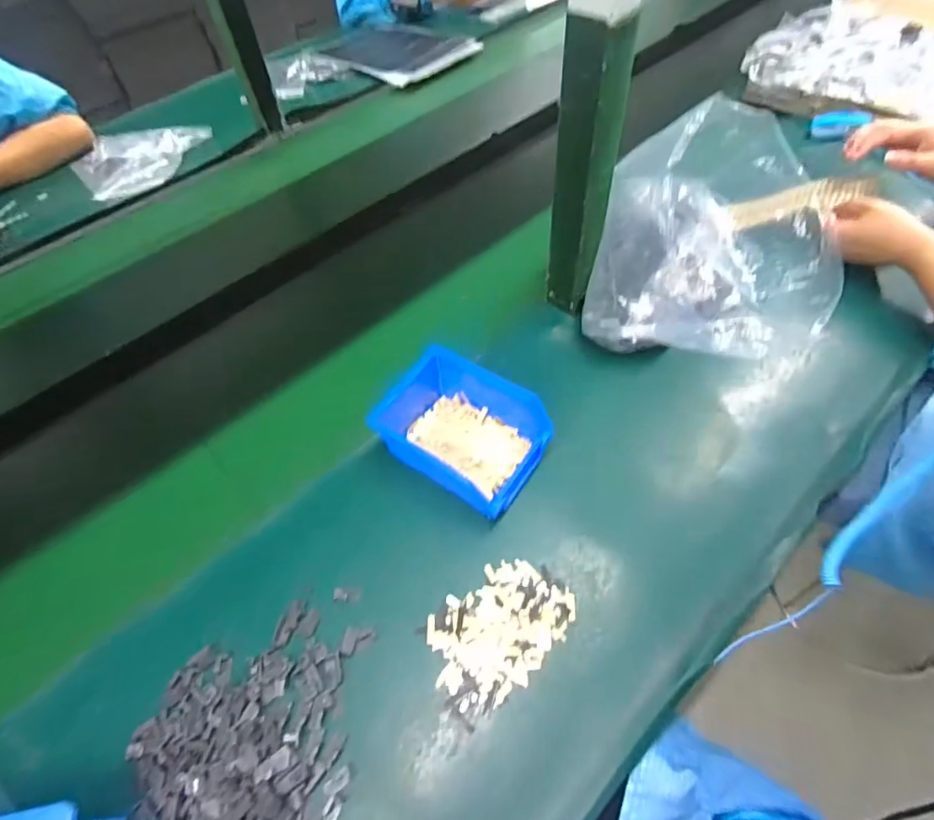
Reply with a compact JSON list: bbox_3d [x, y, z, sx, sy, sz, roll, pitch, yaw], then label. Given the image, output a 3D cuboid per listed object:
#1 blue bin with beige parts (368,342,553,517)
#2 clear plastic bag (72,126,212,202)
[{"bbox_3d":[0.001,0.018,0.501,0.142,0.071,0.123,28,61,23],"label":"blue bin with beige parts"},{"bbox_3d":[-0.561,-0.449,0.912,0.231,0.042,0.159,-31,58,-16],"label":"clear plastic bag"}]

